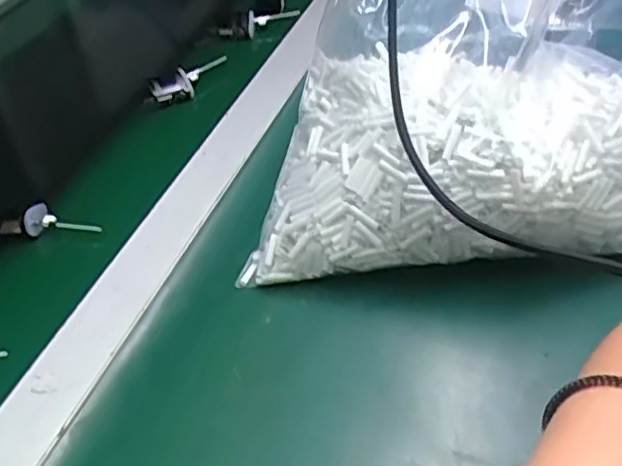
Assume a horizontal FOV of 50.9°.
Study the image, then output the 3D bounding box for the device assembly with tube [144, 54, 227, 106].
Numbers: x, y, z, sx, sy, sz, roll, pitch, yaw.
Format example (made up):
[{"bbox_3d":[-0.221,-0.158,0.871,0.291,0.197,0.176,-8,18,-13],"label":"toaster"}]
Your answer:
[{"bbox_3d":[-0.127,-0.161,0.680,0.039,0.028,0.089,26,51,29],"label":"device assembly with tube"}]

